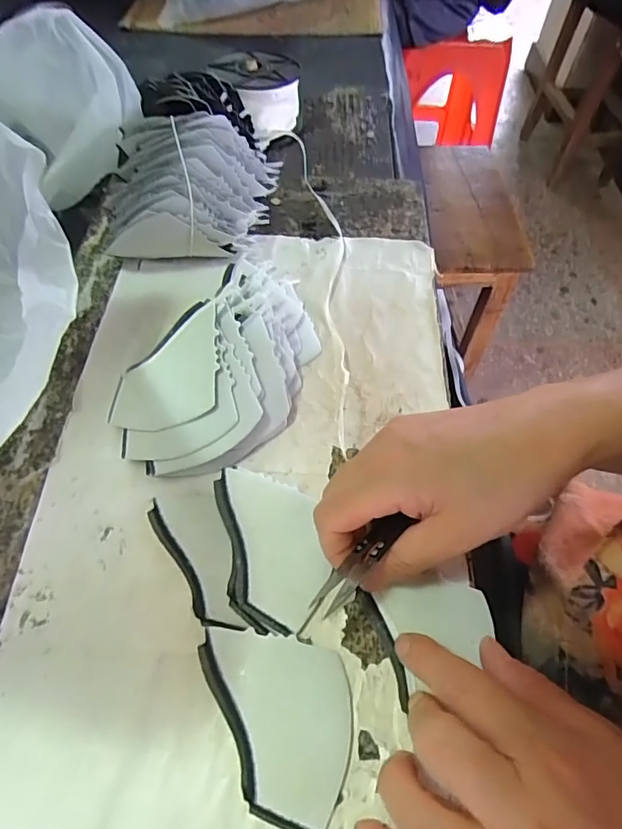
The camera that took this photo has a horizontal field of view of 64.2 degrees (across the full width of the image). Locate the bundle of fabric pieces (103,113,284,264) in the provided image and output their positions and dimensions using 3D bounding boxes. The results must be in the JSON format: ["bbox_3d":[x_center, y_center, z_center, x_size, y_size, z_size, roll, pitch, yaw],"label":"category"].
[{"bbox_3d":[-0.094,-0.175,0.395,0.122,0.081,0.109,1,58,-1],"label":"bundle of fabric pieces"}]

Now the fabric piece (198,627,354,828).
[{"bbox_3d":[-0.020,0.147,0.237,0.078,0.005,0.073,10,58,5],"label":"fabric piece"}]

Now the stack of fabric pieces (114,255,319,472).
[{"bbox_3d":[-0.056,-0.047,0.331,0.101,0.054,0.182,17,59,9],"label":"stack of fabric pieces"}]

